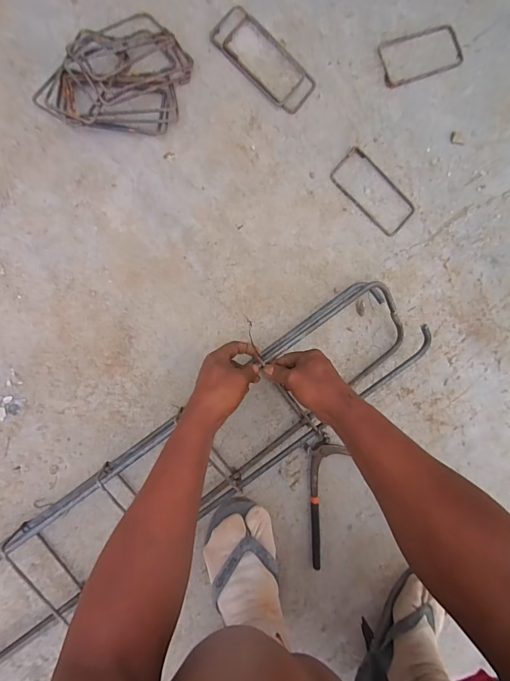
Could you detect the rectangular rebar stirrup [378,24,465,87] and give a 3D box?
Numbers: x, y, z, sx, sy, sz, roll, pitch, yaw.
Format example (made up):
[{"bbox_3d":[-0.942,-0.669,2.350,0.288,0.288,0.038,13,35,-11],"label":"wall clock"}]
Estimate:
[{"bbox_3d":[0.274,-0.471,0.580,0.147,0.004,0.070,-22,95,-8],"label":"rectangular rebar stirrup"}]

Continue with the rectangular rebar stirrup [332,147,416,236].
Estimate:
[{"bbox_3d":[0.195,-0.243,0.573,0.145,0.004,0.074,42,85,-7],"label":"rectangular rebar stirrup"}]

